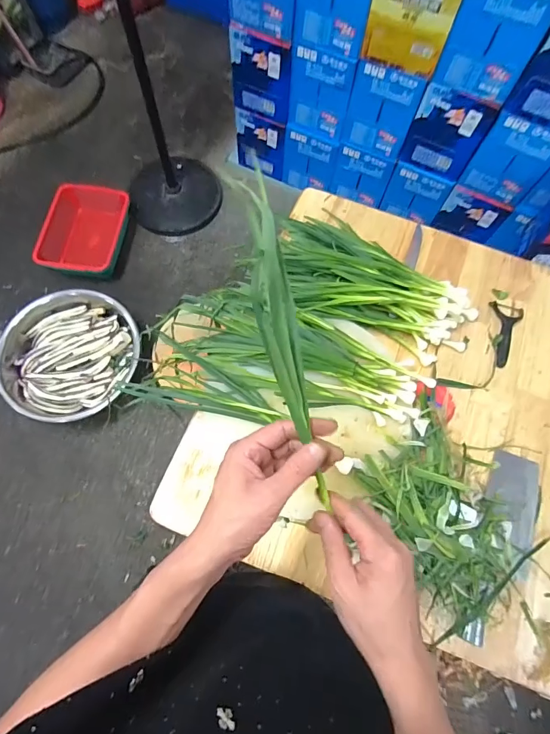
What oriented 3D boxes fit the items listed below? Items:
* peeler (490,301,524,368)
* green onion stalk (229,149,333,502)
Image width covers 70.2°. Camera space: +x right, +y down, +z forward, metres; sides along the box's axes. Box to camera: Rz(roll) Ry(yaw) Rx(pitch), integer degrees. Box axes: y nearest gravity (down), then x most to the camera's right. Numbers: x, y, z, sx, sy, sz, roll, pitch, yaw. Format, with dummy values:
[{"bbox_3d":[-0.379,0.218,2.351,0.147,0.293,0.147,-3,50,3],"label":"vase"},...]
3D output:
[{"bbox_3d":[0.462,-0.067,0.789,0.066,0.012,0.139,16,71,3],"label":"peeler"},{"bbox_3d":[0.007,-0.012,0.331,0.035,0.045,0.289,-12,97,-4],"label":"green onion stalk"}]

